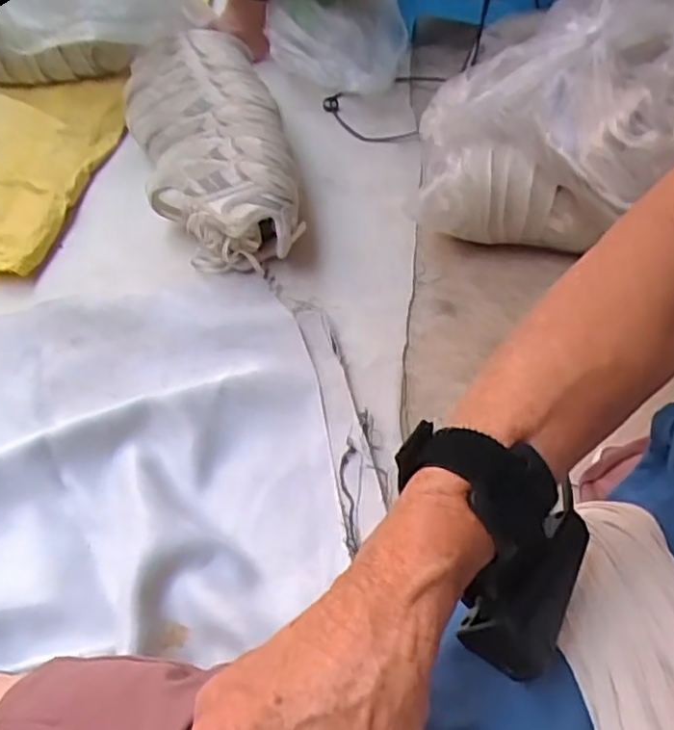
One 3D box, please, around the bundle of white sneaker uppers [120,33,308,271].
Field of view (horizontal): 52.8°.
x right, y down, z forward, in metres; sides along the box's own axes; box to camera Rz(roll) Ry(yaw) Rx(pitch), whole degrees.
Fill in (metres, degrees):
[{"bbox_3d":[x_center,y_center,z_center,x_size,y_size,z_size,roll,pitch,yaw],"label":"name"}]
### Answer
[{"bbox_3d":[-0.195,-0.346,1.027,0.205,0.123,0.485,-15,55,-12],"label":"bundle of white sneaker uppers"}]

